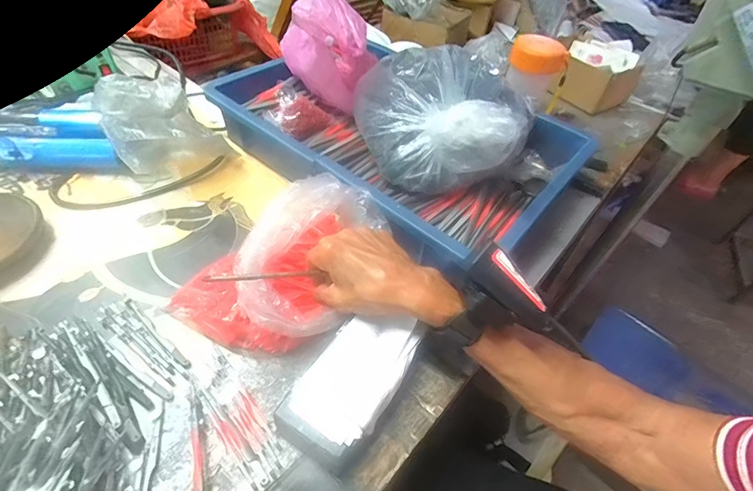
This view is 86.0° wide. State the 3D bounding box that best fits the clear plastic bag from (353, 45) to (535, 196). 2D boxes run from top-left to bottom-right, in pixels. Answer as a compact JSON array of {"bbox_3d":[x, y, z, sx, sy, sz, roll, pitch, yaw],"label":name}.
[{"bbox_3d":[0.073,-0.147,0.440,0.194,0.092,0.190,18,49,9],"label":"clear plastic bag"}]

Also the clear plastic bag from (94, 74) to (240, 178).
[{"bbox_3d":[-0.253,-0.136,0.481,0.095,0.104,0.123,35,54,23],"label":"clear plastic bag"}]

